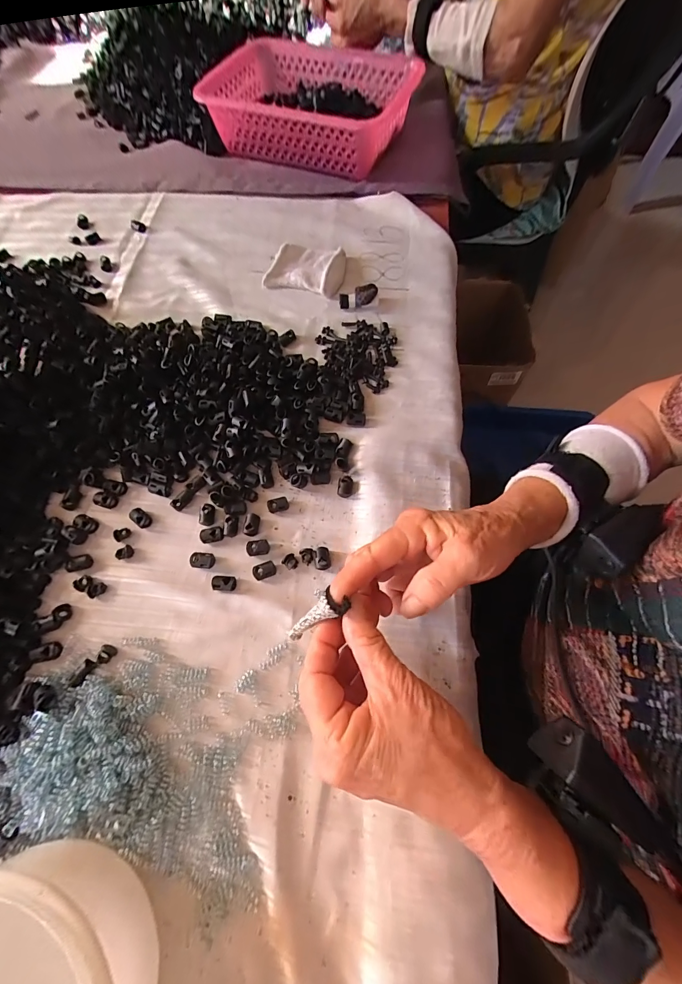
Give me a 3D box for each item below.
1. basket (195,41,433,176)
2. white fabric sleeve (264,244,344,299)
[{"bbox_3d":[-0.048,-0.562,0.512,0.325,0.086,0.157,26,71,11],"label":"basket"},{"bbox_3d":[-0.043,-0.295,0.450,0.098,0.022,0.075,16,70,7],"label":"white fabric sleeve"}]

